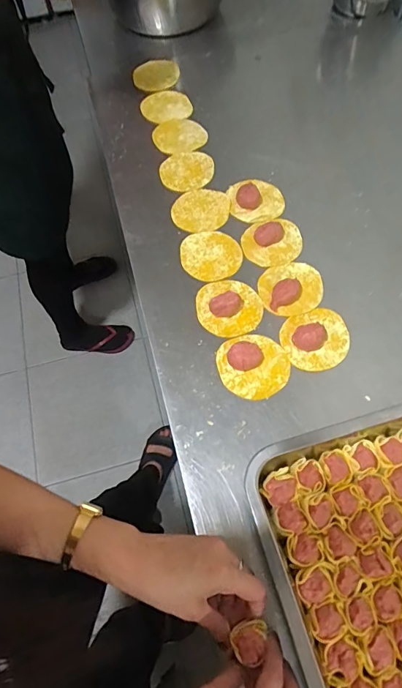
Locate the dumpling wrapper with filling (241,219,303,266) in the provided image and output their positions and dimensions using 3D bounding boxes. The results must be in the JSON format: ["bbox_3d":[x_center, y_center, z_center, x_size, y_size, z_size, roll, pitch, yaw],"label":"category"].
[{"bbox_3d":[0.099,-0.144,0.589,0.079,0.016,0.076,-1,64,2],"label":"dumpling wrapper with filling"}]

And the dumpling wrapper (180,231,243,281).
[{"bbox_3d":[0.014,-0.123,0.588,0.081,0.004,0.082,-1,64,2],"label":"dumpling wrapper"}]

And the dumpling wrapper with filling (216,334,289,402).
[{"bbox_3d":[0.063,0.022,0.504,0.081,0.019,0.081,-22,65,-8],"label":"dumpling wrapper with filling"}]

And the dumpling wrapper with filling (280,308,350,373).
[{"bbox_3d":[0.141,-0.010,0.514,0.082,0.025,0.077,-1,64,2],"label":"dumpling wrapper with filling"}]

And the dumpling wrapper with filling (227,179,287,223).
[{"bbox_3d":[0.082,-0.214,0.623,0.080,0.016,0.076,-1,64,2],"label":"dumpling wrapper with filling"}]

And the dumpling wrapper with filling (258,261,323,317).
[{"bbox_3d":[0.118,-0.077,0.549,0.081,0.021,0.078,-12,64,-3],"label":"dumpling wrapper with filling"}]

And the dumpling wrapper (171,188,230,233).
[{"bbox_3d":[0.000,-0.197,0.625,0.083,0.005,0.079,-1,67,3],"label":"dumpling wrapper"}]

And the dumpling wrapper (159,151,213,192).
[{"bbox_3d":[-0.022,-0.270,0.662,0.082,0.009,0.077,-1,64,2],"label":"dumpling wrapper"}]

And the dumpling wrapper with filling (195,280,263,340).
[{"bbox_3d":[0.036,-0.053,0.542,0.081,0.023,0.083,-7,64,-1],"label":"dumpling wrapper with filling"}]

